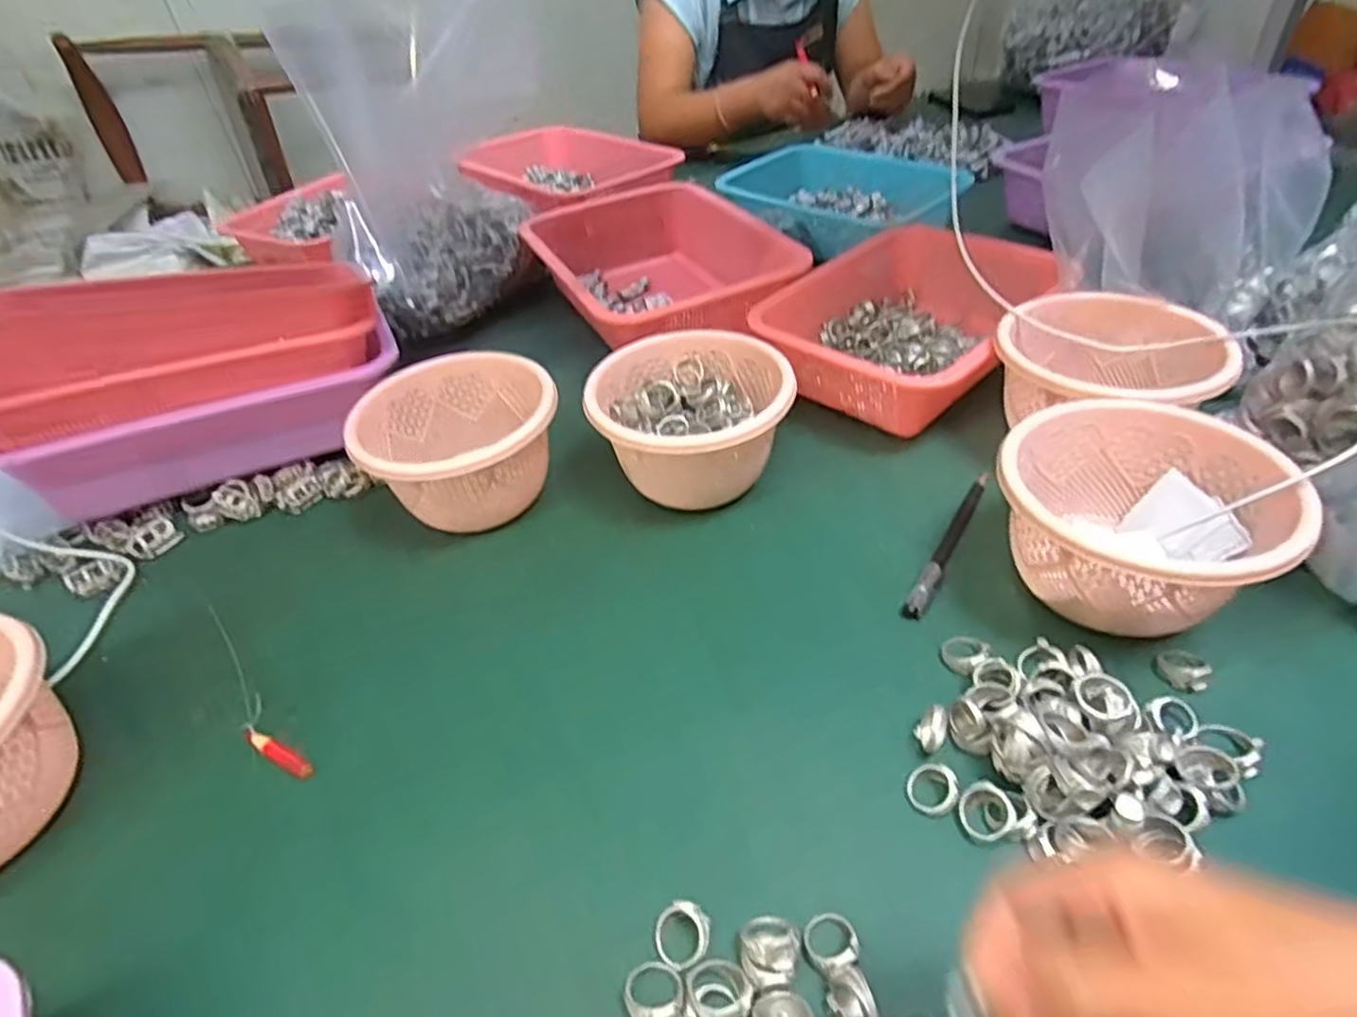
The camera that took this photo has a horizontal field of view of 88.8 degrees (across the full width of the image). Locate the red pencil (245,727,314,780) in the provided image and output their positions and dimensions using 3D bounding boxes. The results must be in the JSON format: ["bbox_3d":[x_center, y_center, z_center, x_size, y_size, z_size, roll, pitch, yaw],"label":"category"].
[{"bbox_3d":[-0.229,0.140,0.395,0.061,0.004,0.010,18,48,24],"label":"red pencil"}]

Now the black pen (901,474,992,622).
[{"bbox_3d":[0.186,0.022,0.471,0.014,0.007,0.150,22,50,28],"label":"black pen"}]

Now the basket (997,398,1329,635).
[{"bbox_3d":[0.263,0.012,0.410,0.143,0.090,0.139,-4,43,3],"label":"basket"}]

